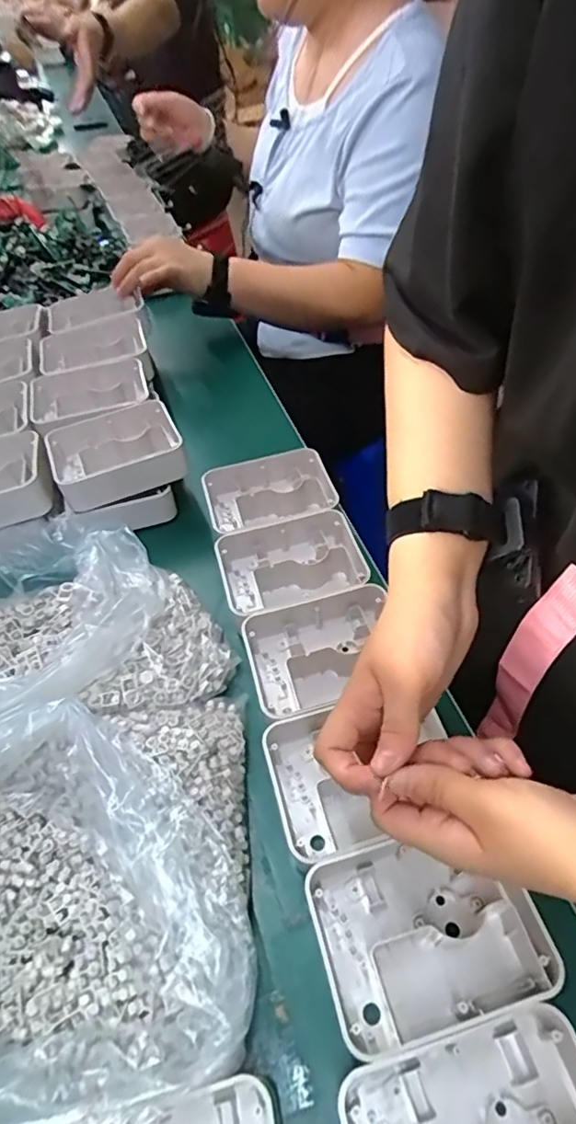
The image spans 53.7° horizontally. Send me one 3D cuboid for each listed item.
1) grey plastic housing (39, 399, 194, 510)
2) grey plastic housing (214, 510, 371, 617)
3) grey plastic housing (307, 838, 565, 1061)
[{"bbox_3d":[-0.177,-0.114,0.583,0.126,0.034,0.101,-21,52,-12],"label":"grey plastic housing"},{"bbox_3d":[0.005,0.008,0.534,0.130,0.045,0.098,-14,51,-6],"label":"grey plastic housing"},{"bbox_3d":[0.084,0.223,0.347,0.127,0.043,0.097,-15,51,-6],"label":"grey plastic housing"}]

